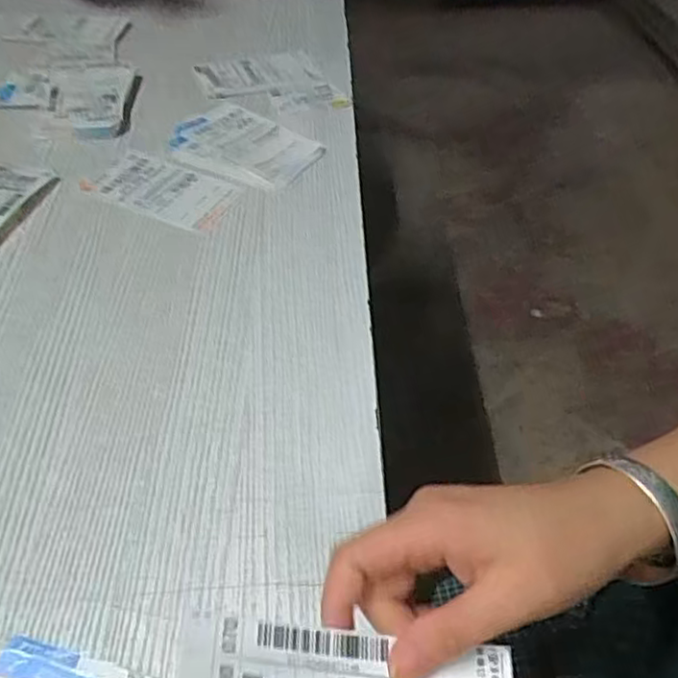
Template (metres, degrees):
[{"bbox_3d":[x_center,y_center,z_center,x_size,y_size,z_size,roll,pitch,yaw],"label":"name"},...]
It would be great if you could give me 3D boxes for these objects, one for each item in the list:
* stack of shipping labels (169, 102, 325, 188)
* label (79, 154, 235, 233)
[{"bbox_3d":[-0.090,-0.187,0.636,0.134,0.010,0.098,28,50,22],"label":"stack of shipping labels"},{"bbox_3d":[-0.156,-0.133,0.585,0.129,0.004,0.069,20,48,16],"label":"label"}]

